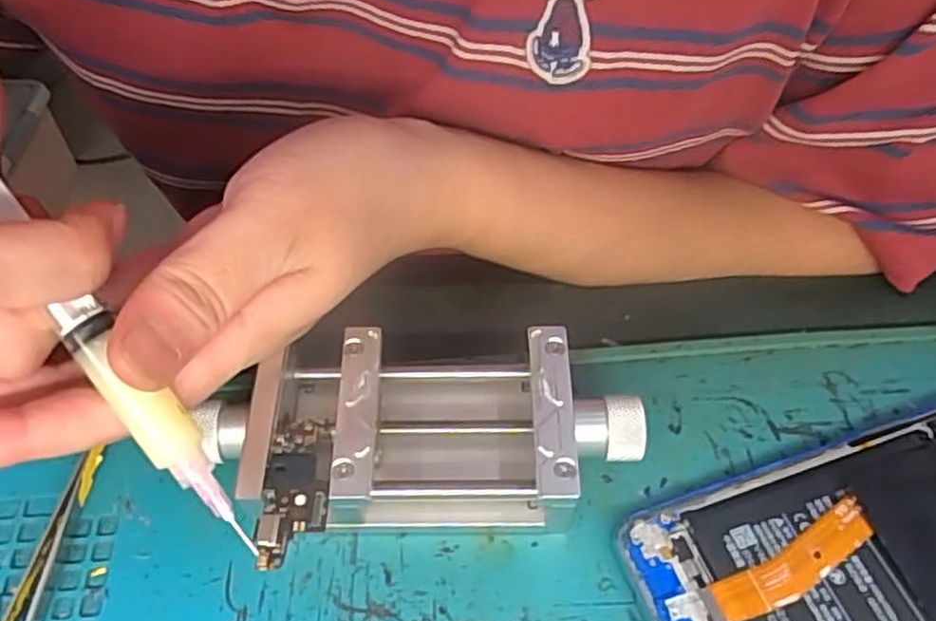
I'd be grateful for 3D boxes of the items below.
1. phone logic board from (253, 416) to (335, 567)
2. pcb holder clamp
[{"bbox_3d":[-0.048,0.050,0.204,0.018,0.004,0.042,1,55,-1],"label":"phone logic board"},{"bbox_3d":[-0.012,0.038,0.229,0.127,0.033,0.056,0,54,0],"label":"pcb holder clamp"}]

